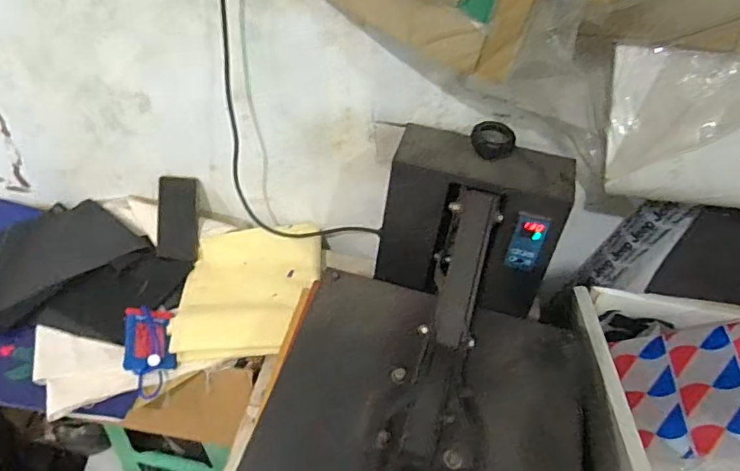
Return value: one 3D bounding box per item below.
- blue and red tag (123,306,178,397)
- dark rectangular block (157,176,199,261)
[{"bbox_3d":[-0.356,0.180,0.825,0.072,0.041,0.160,-13,51,-14],"label":"blue and red tag"},{"bbox_3d":[-0.375,-0.034,0.997,0.075,0.157,0.020,1,4,-3],"label":"dark rectangular block"}]

